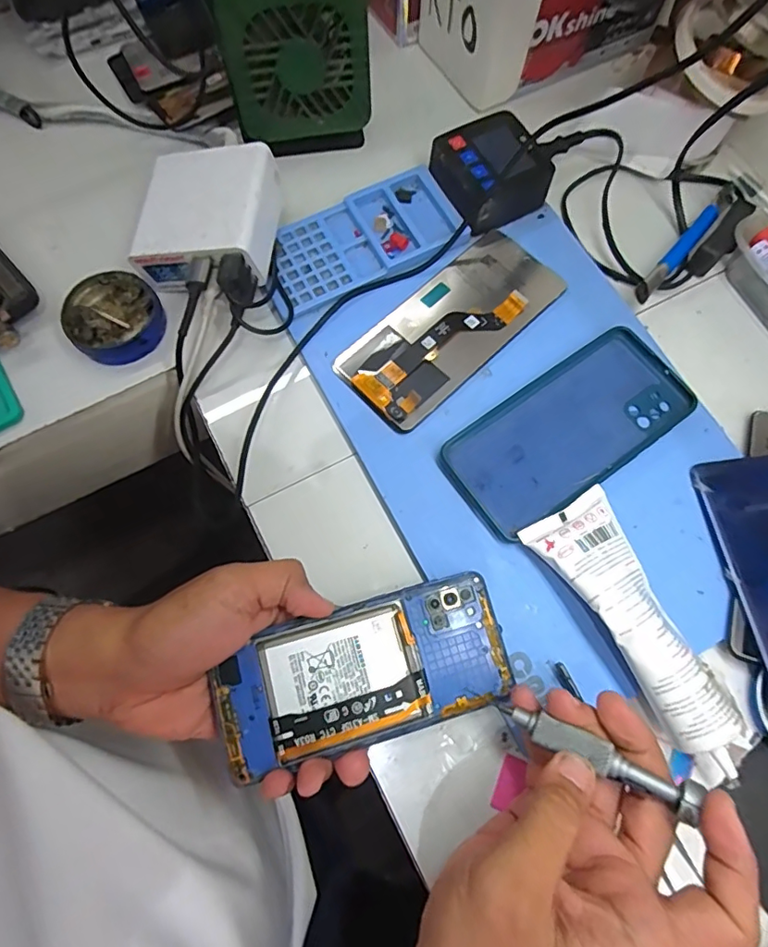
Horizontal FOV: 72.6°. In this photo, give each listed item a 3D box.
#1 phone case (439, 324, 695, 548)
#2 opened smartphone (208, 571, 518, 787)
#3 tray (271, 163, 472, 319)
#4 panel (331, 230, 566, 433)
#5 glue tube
[{"bbox_3d":[0.119,-0.029,0.338,0.163,0.009,0.075,-35,78,-10],"label":"phone case"},{"bbox_3d":[-0.010,0.107,0.283,0.154,0.004,0.069,-15,75,-11],"label":"opened smartphone"},{"bbox_3d":[-0.016,-0.167,0.375,0.149,0.008,0.072,-26,76,-8],"label":"tray"},{"bbox_3d":[0.046,-0.101,0.358,0.158,0.006,0.071,-42,76,-12],"label":"panel"},{"bbox_3d":[0.145,0.088,0.290,0.054,0.038,0.162,-29,77,-9],"label":"glue tube"}]

